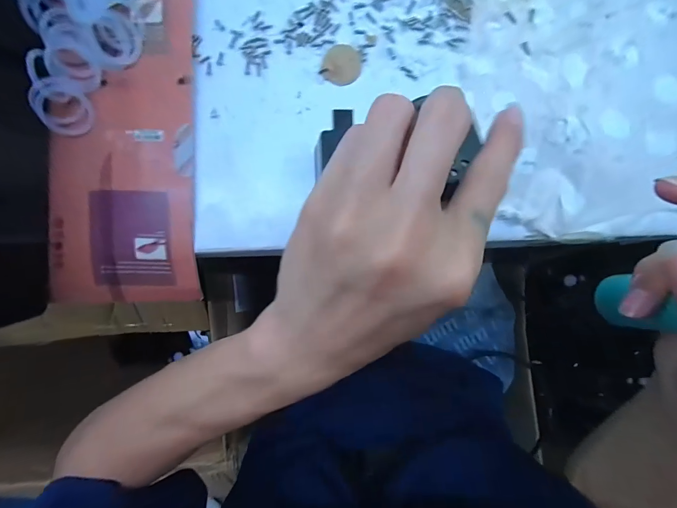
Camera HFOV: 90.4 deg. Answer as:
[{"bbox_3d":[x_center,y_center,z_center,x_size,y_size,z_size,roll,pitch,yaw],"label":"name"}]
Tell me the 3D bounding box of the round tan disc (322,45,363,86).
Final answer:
[{"bbox_3d":[0.003,-0.141,0.250,0.027,0.004,0.028,0,92,3],"label":"round tan disc"}]

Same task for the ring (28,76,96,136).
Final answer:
[{"bbox_3d":[-0.204,-0.109,0.249,0.010,0.036,0.039,22,116,44],"label":"ring"}]

